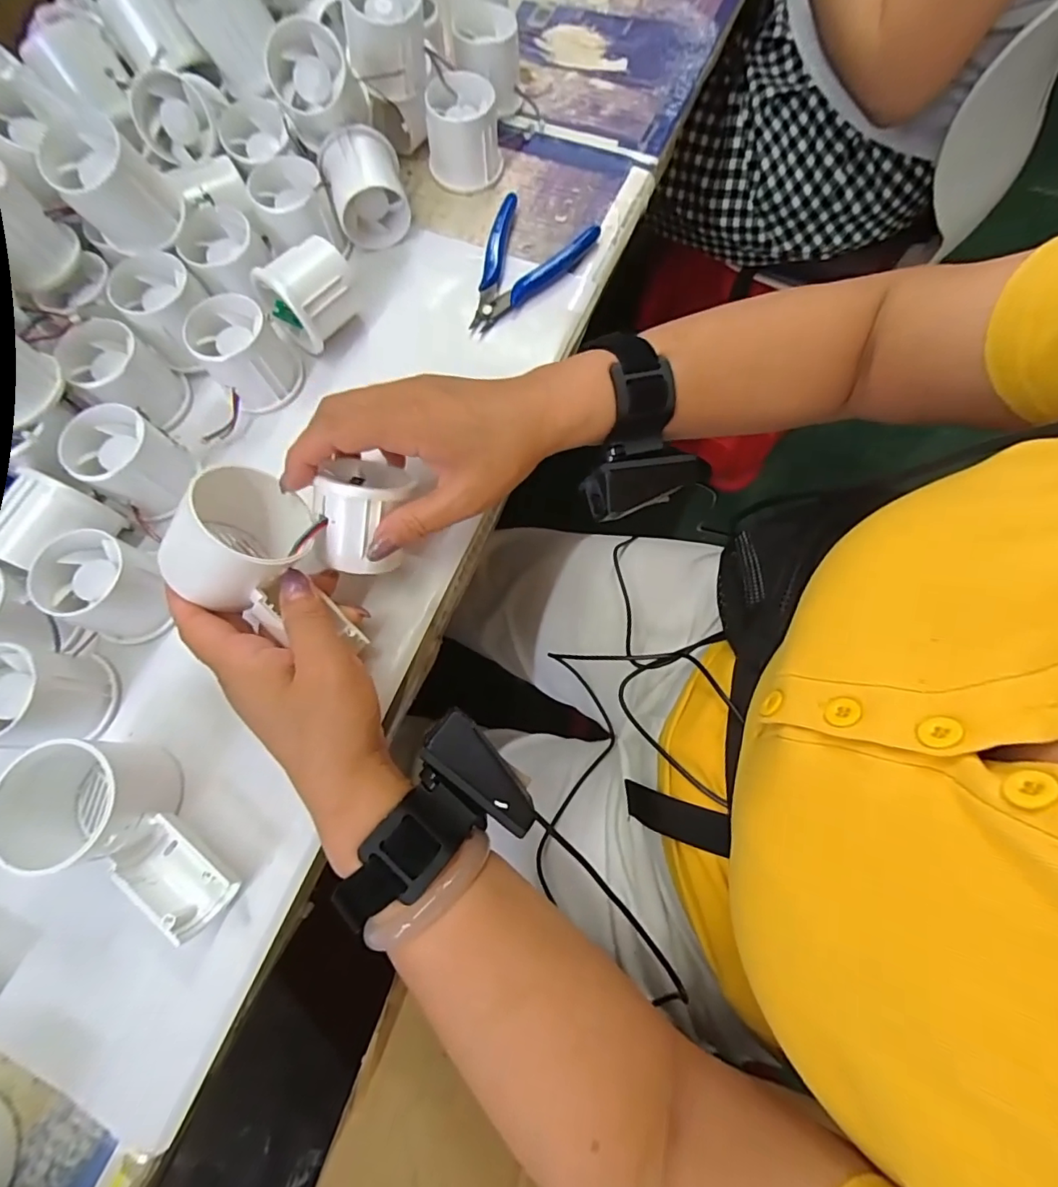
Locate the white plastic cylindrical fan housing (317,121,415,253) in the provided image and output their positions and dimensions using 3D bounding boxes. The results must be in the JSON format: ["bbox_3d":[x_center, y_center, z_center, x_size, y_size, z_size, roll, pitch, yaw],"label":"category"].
[{"bbox_3d":[-0.118,-0.294,0.384,0.053,0.058,0.052,-13,72,-2],"label":"white plastic cylindrical fan housing"}]

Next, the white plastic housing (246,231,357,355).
[{"bbox_3d":[-0.146,-0.201,0.360,0.055,0.058,0.045,-42,76,-11],"label":"white plastic housing"}]

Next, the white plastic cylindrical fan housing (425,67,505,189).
[{"bbox_3d":[-0.051,-0.352,0.406,0.056,0.052,0.050,-7,72,0],"label":"white plastic cylindrical fan housing"}]

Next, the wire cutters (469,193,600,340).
[{"bbox_3d":[0.003,-0.241,0.391,0.075,0.012,0.121,13,73,6],"label":"wire cutters"}]

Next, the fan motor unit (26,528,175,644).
[{"bbox_3d":[-0.245,-0.004,0.308,0.056,0.044,0.054,20,74,8],"label":"fan motor unit"}]

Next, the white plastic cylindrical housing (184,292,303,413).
[{"bbox_3d":[-0.189,-0.161,0.353,0.051,0.047,0.058,-38,75,-9],"label":"white plastic cylindrical housing"}]

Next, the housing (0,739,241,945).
[{"bbox_3d":[-0.207,0.118,0.269,0.126,0.047,0.064,21,74,8],"label":"housing"}]

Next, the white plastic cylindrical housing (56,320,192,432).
[{"bbox_3d":[-0.264,-0.143,0.348,0.055,0.048,0.049,35,77,12],"label":"white plastic cylindrical housing"}]

